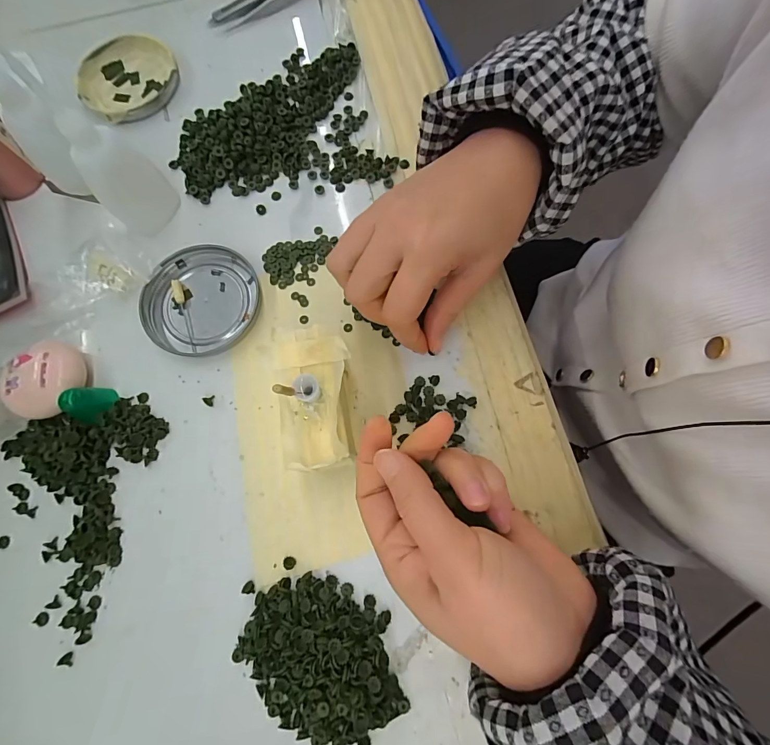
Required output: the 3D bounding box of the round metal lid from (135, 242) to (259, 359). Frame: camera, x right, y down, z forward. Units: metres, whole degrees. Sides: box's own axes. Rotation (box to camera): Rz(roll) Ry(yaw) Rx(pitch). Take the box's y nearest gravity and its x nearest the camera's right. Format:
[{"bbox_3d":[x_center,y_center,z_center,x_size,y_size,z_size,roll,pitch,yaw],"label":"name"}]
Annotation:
[{"bbox_3d":[-0.124,-0.050,0.268,0.071,0.011,0.080,24,77,8],"label":"round metal lid"}]

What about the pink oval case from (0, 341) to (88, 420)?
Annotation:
[{"bbox_3d":[-0.213,0.005,0.249,0.038,0.020,0.047,38,79,11],"label":"pink oval case"}]

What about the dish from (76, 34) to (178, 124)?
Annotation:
[{"bbox_3d":[-0.211,-0.241,0.323,0.077,0.010,0.078,0,75,2],"label":"dish"}]

